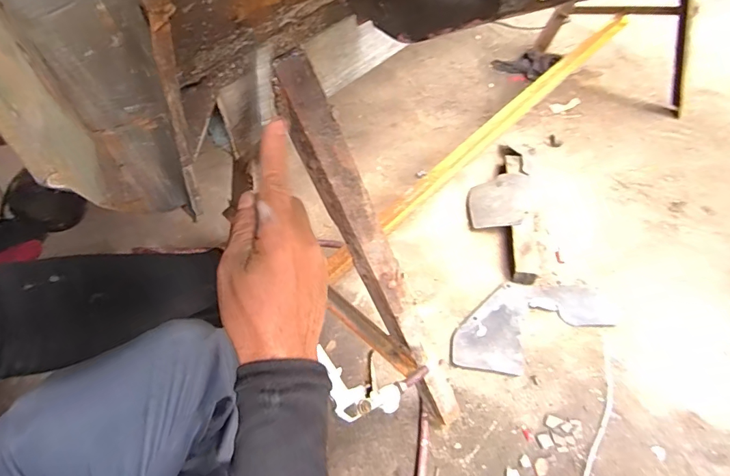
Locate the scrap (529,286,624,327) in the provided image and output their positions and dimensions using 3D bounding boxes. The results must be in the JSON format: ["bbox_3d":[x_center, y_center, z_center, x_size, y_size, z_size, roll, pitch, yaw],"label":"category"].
[{"bbox_3d":[0.419,0.135,0.870,0.168,0.010,0.085,7,57,9],"label":"scrap"}]

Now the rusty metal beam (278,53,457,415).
[{"bbox_3d":[0.030,0.066,0.570,0.044,0.615,0.032,-39,35,-21],"label":"rusty metal beam"}]

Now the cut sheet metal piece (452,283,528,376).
[{"bbox_3d":[0.247,0.171,0.857,0.126,0.006,0.185,11,57,12],"label":"cut sheet metal piece"}]

